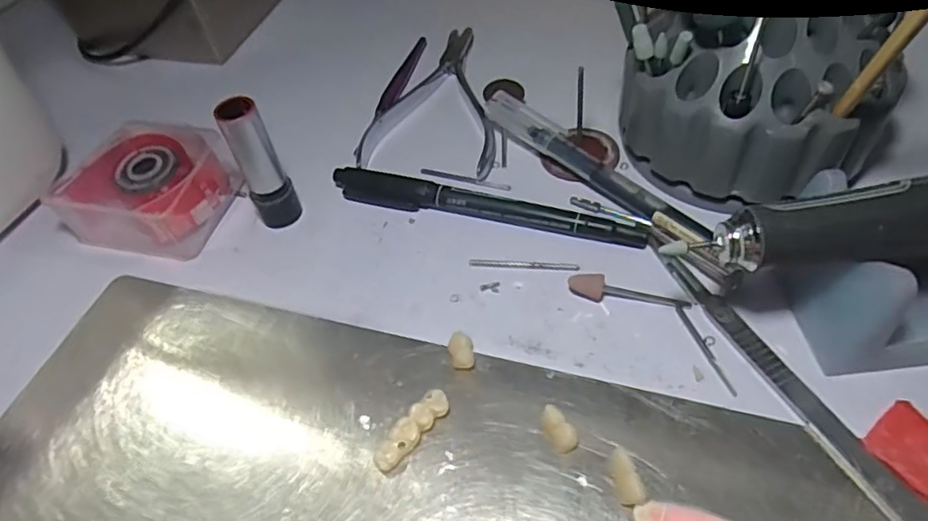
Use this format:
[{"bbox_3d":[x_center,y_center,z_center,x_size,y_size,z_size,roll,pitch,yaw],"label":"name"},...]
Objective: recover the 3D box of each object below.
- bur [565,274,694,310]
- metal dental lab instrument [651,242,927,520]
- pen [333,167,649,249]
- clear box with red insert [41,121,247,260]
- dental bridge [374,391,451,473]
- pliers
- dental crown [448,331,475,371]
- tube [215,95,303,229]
[{"bbox_3d":[0.062,0.011,0.233,0.045,0.007,0.008,4,52,9],"label":"bur"},{"bbox_3d":[0.108,0.041,0.205,0.011,0.004,0.129,-23,52,-12],"label":"metal dental lab instrument"},{"bbox_3d":[0.007,-0.022,0.266,0.139,0.010,0.012,12,53,16],"label":"pen"},{"bbox_3d":[-0.142,-0.033,0.279,0.063,0.032,0.052,15,54,17],"label":"clear box with red insert"},{"bbox_3d":[-0.017,0.056,0.205,0.008,0.008,0.031,34,61,28],"label":"dental bridge"},{"bbox_3d":[-0.011,-0.087,0.319,0.065,0.007,0.113,4,52,9],"label":"pliers"},{"bbox_3d":[-0.001,0.033,0.223,0.009,0.008,0.012,-6,51,1],"label":"dental crown"},{"bbox_3d":[-0.085,-0.039,0.260,0.019,0.062,0.014,-23,52,-13],"label":"tube"}]

